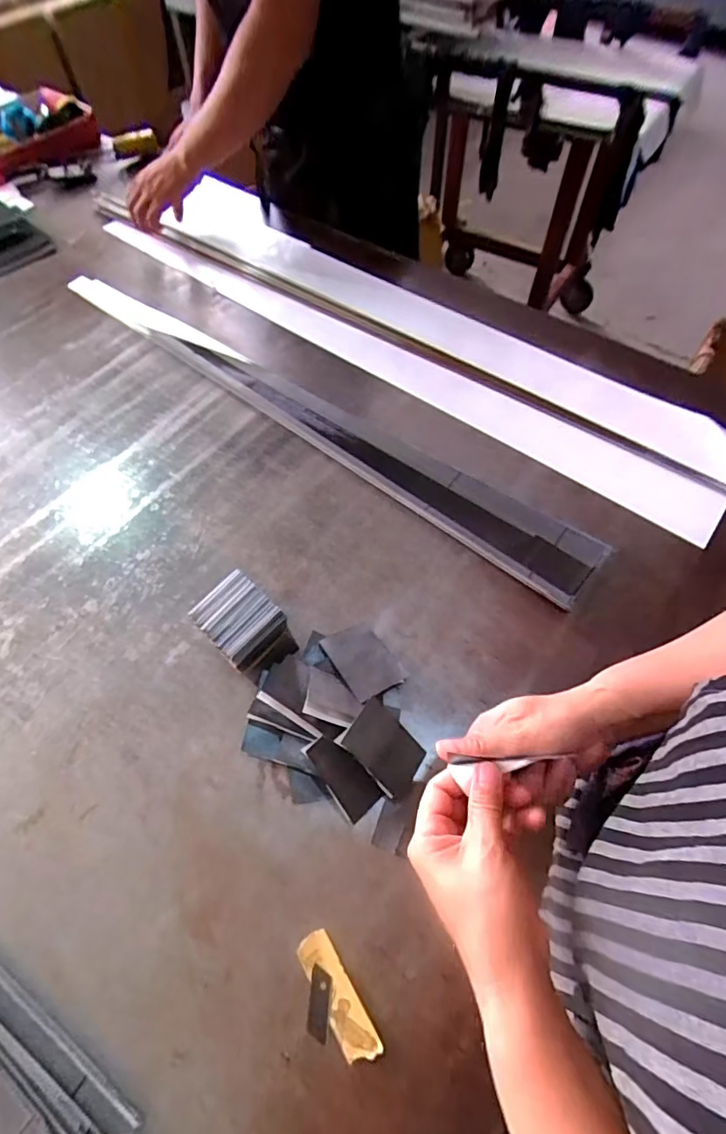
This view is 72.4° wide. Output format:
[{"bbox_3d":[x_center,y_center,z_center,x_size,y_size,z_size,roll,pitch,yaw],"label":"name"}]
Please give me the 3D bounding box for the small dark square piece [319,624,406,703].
[{"bbox_3d":[0.000,0.100,0.532,0.059,0.009,0.082,-25,58,-23],"label":"small dark square piece"}]

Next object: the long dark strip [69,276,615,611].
[{"bbox_3d":[-0.095,-0.226,0.718,0.917,0.026,0.095,33,66,17],"label":"long dark strip"}]

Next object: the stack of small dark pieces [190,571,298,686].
[{"bbox_3d":[-0.121,0.068,0.516,0.083,0.088,0.071,40,69,20],"label":"stack of small dark pieces"}]

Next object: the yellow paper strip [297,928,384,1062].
[{"bbox_3d":[-0.021,0.350,0.406,0.028,0.004,0.092,-29,62,-17],"label":"yellow paper strip"}]

